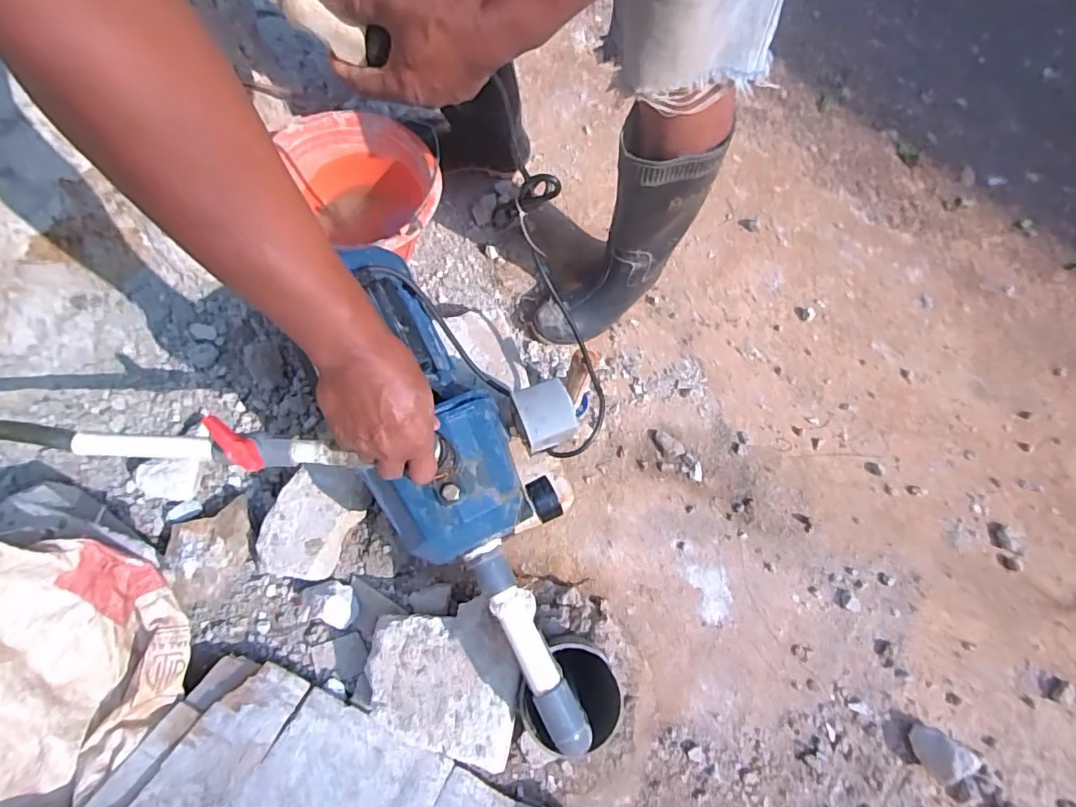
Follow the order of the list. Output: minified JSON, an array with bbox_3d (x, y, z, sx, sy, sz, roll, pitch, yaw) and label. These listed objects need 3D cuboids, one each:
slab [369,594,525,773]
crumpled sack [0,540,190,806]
[{"bbox_3d":[-0.123,0.338,0.683,0.204,0.039,0.186,7,75,8],"label":"slab"},{"bbox_3d":[-0.589,0.340,0.559,0.381,0.166,0.267,-44,74,-7],"label":"crumpled sack"}]

